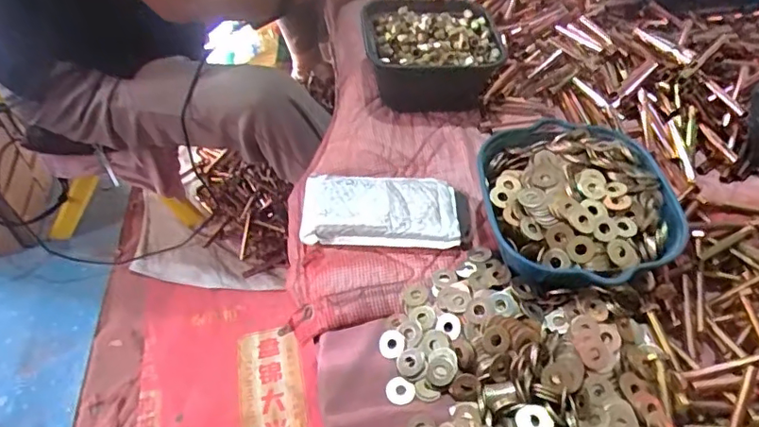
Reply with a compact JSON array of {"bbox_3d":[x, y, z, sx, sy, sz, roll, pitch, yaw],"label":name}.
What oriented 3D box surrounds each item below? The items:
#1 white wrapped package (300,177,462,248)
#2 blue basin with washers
[{"bbox_3d":[0.001,-0.007,0.598,0.164,0.026,0.092,0,50,0],"label":"white wrapped package"},{"bbox_3d":[0.200,-0.011,0.561,0.183,0.057,0.193,-5,50,-4],"label":"blue basin with washers"}]

